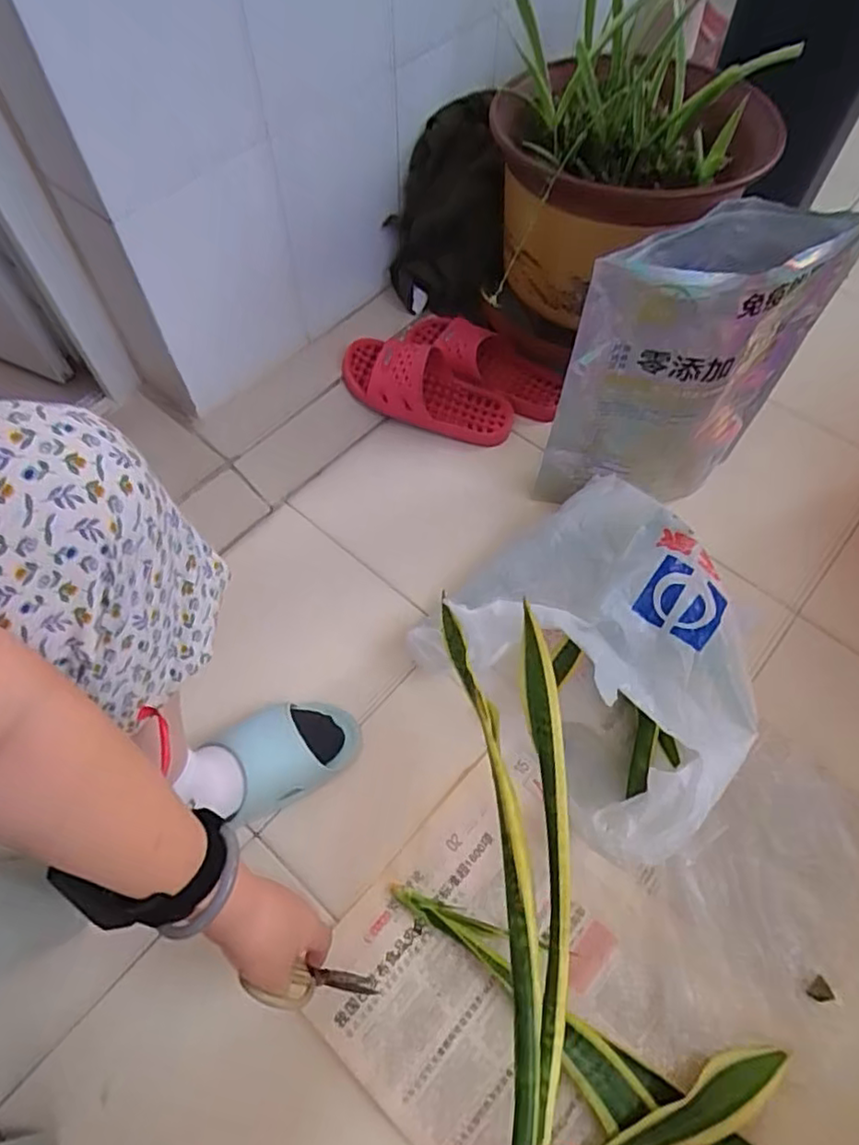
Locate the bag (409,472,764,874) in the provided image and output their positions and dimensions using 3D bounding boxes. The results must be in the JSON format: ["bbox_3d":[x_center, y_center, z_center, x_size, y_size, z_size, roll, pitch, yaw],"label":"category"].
[{"bbox_3d":[0.181,0.082,0.682,0.286,0.142,0.325,-35,67,-18],"label":"bag"}]

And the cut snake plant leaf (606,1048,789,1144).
[{"bbox_3d":[0.215,0.454,0.538,0.190,0.018,0.041,-23,64,-9],"label":"cut snake plant leaf"}]

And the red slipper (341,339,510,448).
[{"bbox_3d":[-0.004,-0.250,0.893,0.242,0.063,0.092,24,63,-3],"label":"red slipper"}]

